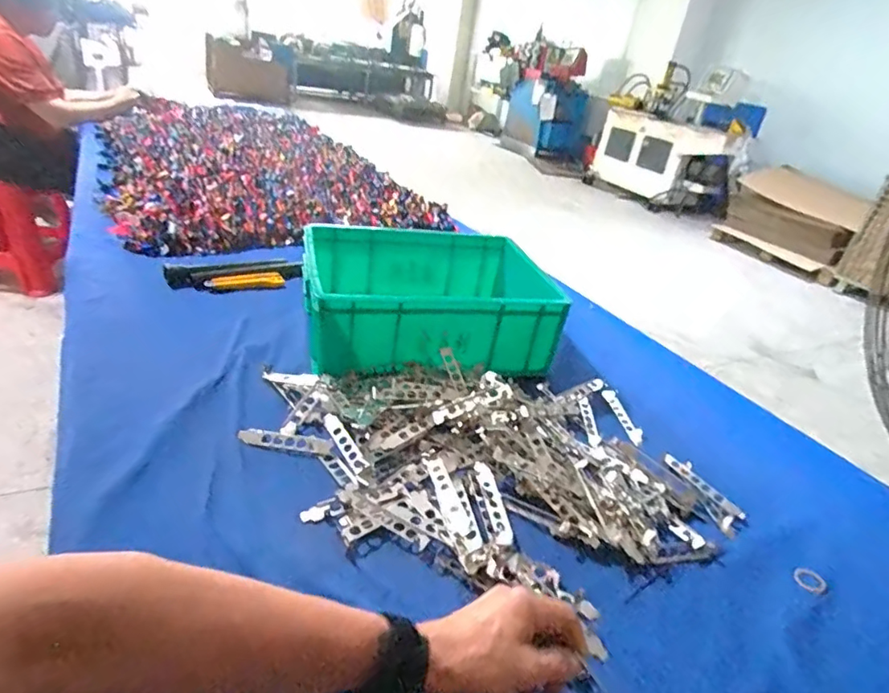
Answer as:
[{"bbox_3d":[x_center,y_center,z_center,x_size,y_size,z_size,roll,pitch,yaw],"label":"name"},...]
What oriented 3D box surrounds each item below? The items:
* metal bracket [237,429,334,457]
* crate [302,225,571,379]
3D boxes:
[{"bbox_3d":[-0.201,0.119,0.669,0.117,0.011,0.026,9,29,-2],"label":"metal bracket"},{"bbox_3d":[-0.033,-0.095,0.943,0.396,0.132,0.312,0,31,-16],"label":"crate"}]

